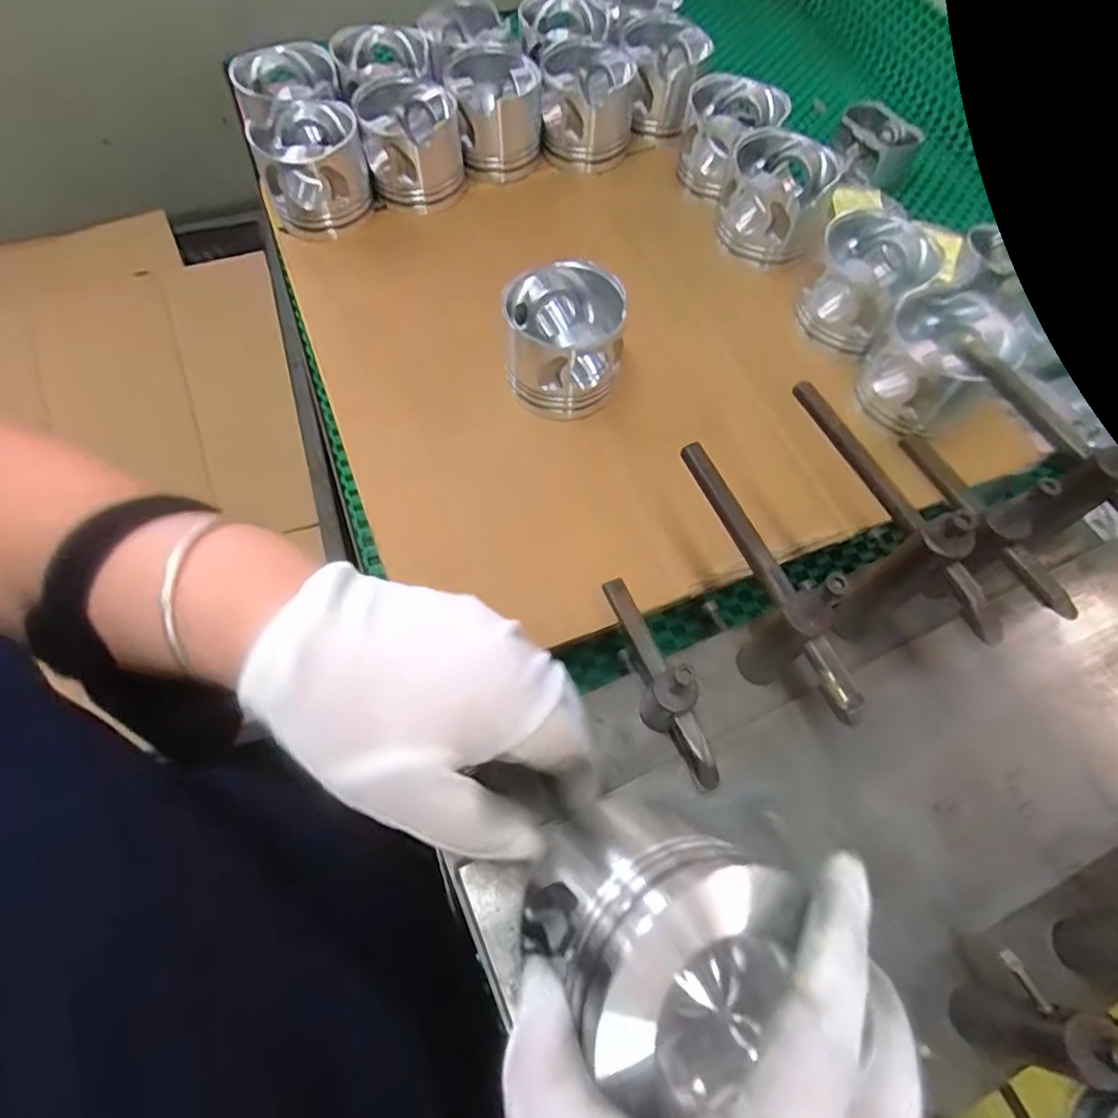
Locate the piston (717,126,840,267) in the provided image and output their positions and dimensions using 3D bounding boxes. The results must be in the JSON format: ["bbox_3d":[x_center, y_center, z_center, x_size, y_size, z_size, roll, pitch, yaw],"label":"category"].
[{"bbox_3d":[0.185,-0.308,0.556,0.084,0.073,0.083,1,64,-1],"label":"piston"}]

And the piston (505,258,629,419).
[{"bbox_3d":[0.004,-0.161,0.470,0.083,0.069,0.081,-1,64,-2],"label":"piston"}]

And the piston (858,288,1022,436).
[{"bbox_3d":[0.271,-0.140,0.480,0.104,0.072,0.094,-36,70,-17],"label":"piston"}]

